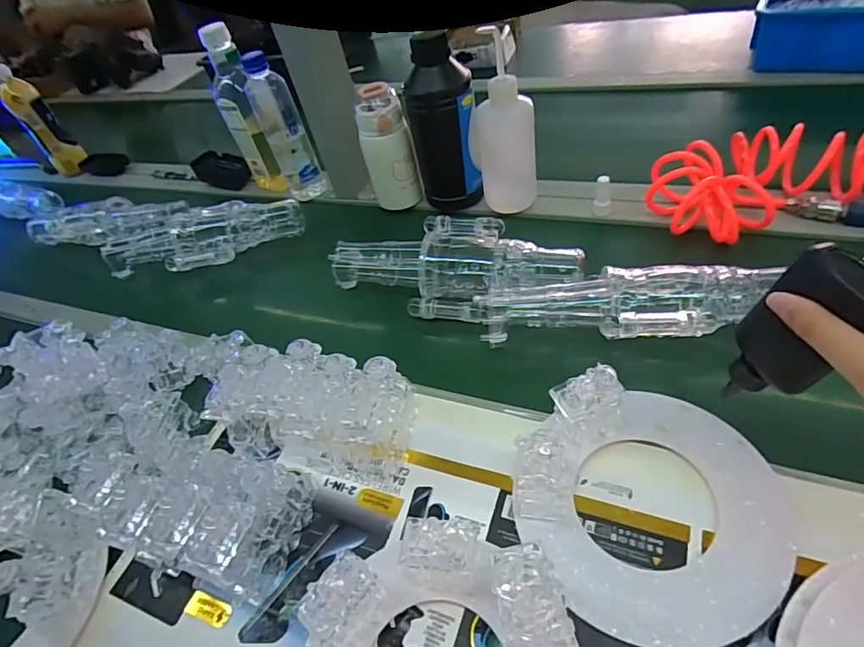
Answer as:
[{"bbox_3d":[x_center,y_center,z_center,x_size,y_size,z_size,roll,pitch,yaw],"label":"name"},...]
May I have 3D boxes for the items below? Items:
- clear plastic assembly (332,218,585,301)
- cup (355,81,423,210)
[{"bbox_3d":[0.022,-0.078,0.580,0.290,0.046,0.095,3,50,16],"label":"clear plastic assembly"},{"bbox_3d":[-0.060,-0.241,0.694,0.060,0.167,0.060,-7,47,8],"label":"cup"}]

